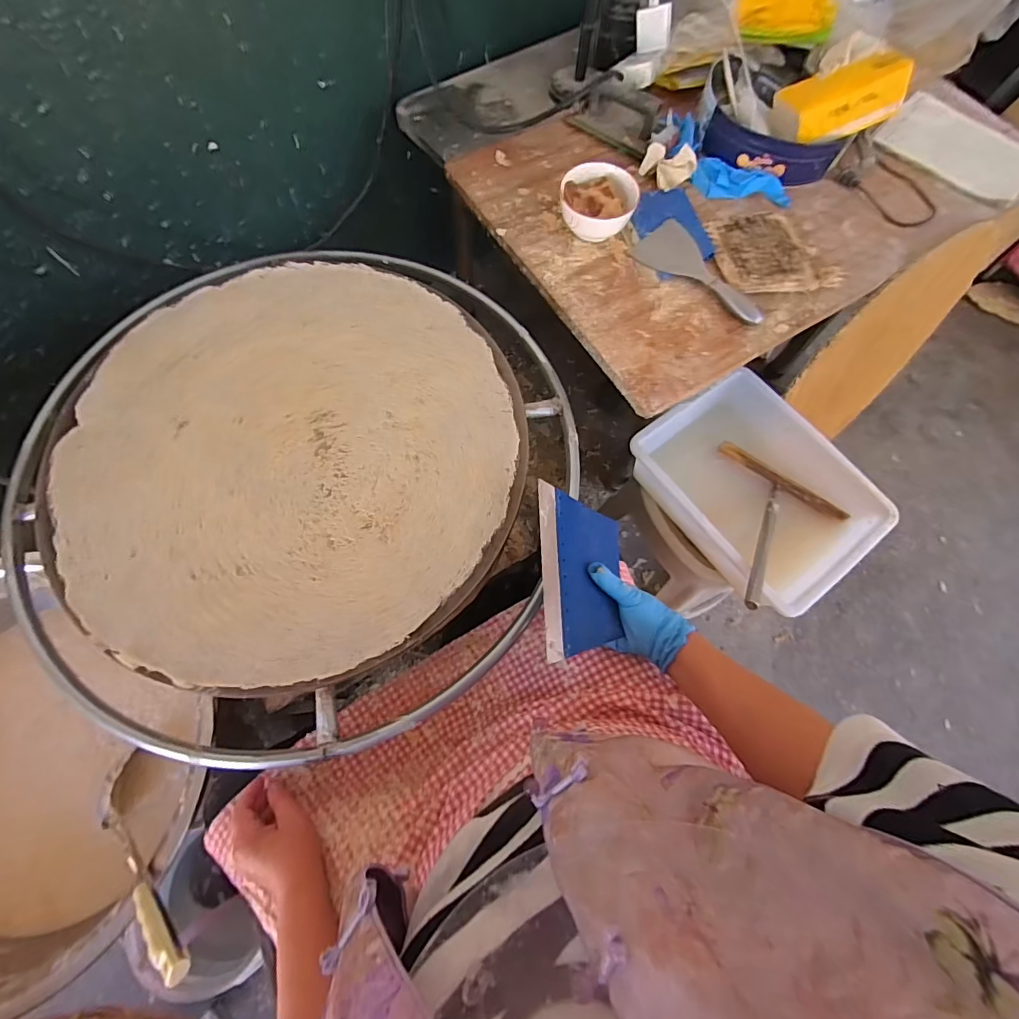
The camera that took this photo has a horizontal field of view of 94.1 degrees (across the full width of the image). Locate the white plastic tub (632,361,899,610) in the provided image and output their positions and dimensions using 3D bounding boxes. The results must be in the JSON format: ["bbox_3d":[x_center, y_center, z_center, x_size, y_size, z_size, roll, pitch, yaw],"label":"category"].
[{"bbox_3d":[0.393,-0.026,0.788,0.272,0.123,0.349,-32,74,-13],"label":"white plastic tub"}]

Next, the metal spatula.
[{"bbox_3d":[0.291,-0.354,0.719,0.091,0.013,0.217,-36,75,-14],"label":"metal spatula"}]

